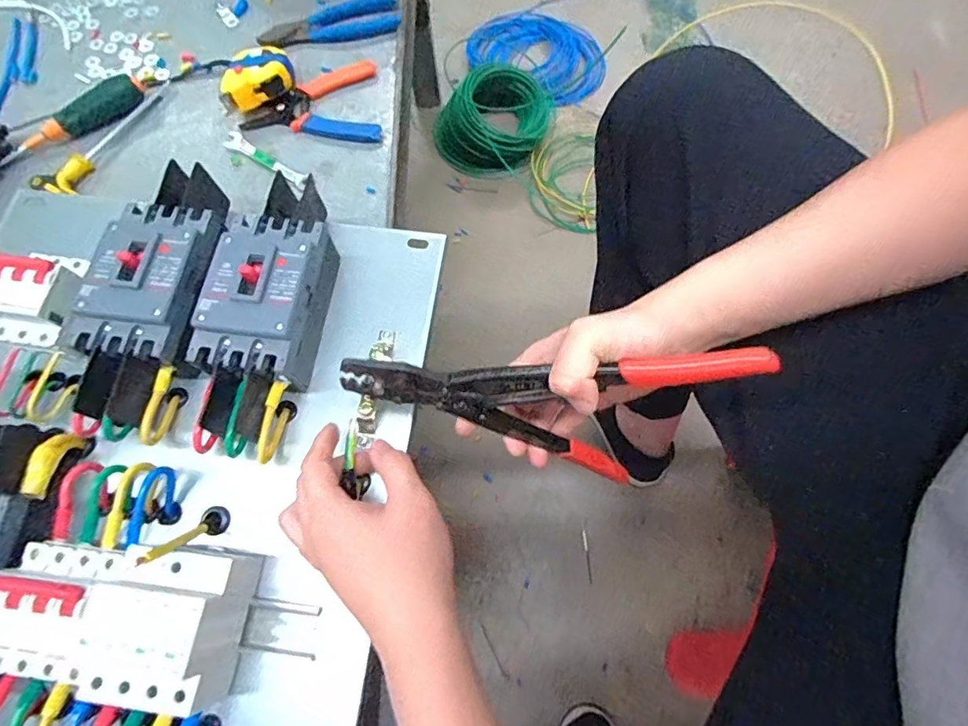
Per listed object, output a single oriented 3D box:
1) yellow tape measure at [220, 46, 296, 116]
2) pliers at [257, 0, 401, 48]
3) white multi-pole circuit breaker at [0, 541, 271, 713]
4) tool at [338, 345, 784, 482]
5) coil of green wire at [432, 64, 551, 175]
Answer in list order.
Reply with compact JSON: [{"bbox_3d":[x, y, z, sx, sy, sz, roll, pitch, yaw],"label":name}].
[{"bbox_3d":[-0.242,-0.306,0.554,0.079,0.035,0.069,-18,69,-4],"label":"yellow tape measure"},{"bbox_3d":[-0.177,-0.394,0.594,0.156,0.011,0.060,-13,69,-2],"label":"pliers"},{"bbox_3d":[-0.235,0.164,0.340,0.147,0.077,0.093,7,69,5],"label":"white multi-pole circuit breaker"},{"bbox_3d":[0.039,0.043,0.378,0.265,0.159,0.047,0,69,3],"label":"tool"},{"bbox_3d":[0.018,-0.488,1.019,0.199,0.118,0.188,-1,69,3],"label":"coil of green wire"}]

